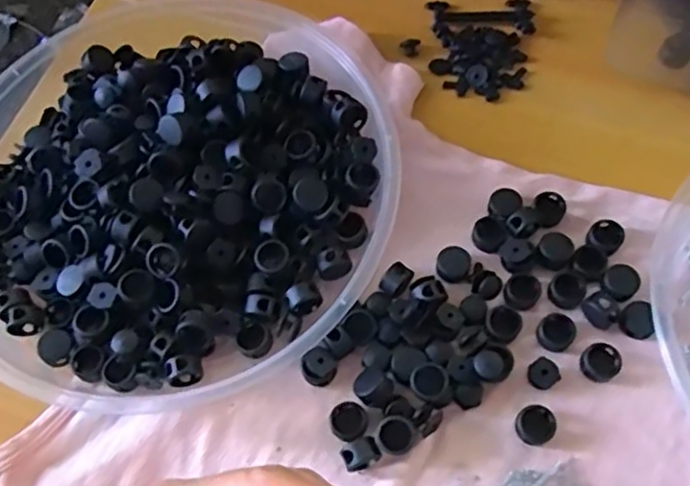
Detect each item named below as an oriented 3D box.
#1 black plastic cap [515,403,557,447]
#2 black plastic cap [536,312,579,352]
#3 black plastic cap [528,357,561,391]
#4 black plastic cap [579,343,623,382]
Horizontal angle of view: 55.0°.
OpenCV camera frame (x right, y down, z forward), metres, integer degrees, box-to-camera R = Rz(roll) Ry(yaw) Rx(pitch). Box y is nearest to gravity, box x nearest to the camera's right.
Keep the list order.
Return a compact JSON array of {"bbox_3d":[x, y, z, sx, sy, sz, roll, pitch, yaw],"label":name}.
[{"bbox_3d":[0.087,0.082,0.301,0.017,0.008,0.017,-1,64,1],"label":"black plastic cap"},{"bbox_3d":[0.101,0.043,0.317,0.017,0.008,0.017,-1,64,1],"label":"black plastic cap"},{"bbox_3d":[0.093,0.061,0.311,0.014,0.008,0.013,-1,64,1],"label":"black plastic cap"},{"bbox_3d":[0.121,0.056,0.313,0.019,0.006,0.017,-28,66,-11],"label":"black plastic cap"}]

